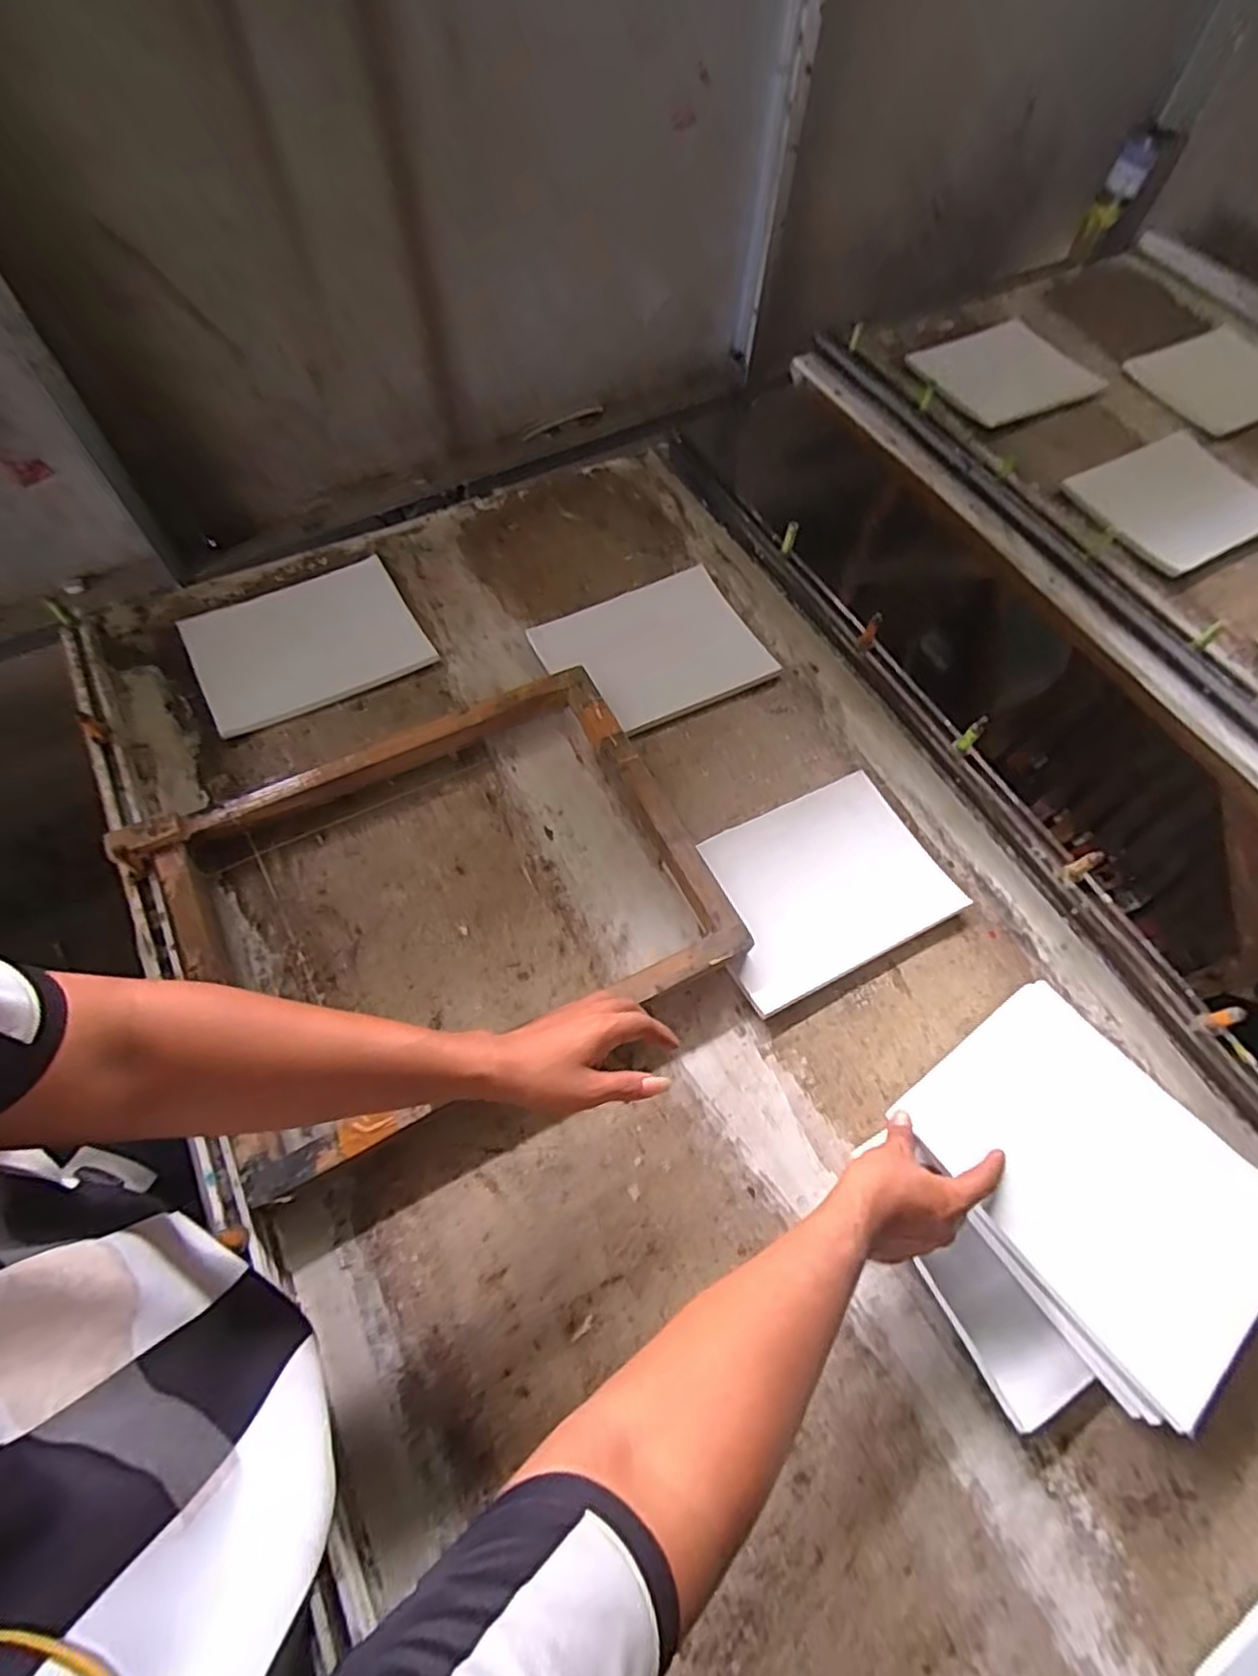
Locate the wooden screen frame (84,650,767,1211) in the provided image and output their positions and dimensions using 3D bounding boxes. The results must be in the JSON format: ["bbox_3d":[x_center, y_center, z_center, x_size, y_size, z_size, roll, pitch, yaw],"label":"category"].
[{"bbox_3d":[-0.193,0.061,0.727,0.523,0.070,0.401,-26,68,-15],"label":"wooden screen frame"}]

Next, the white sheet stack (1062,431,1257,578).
[{"bbox_3d":[0.846,-0.525,1.075,0.284,0.016,0.224,-27,65,-11],"label":"white sheet stack"}]

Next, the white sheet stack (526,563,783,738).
[{"bbox_3d":[0.030,-0.246,0.913,0.269,0.015,0.200,-24,76,-11],"label":"white sheet stack"}]

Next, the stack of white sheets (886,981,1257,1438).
[{"bbox_3d":[0.403,0.295,0.612,0.225,0.028,0.273,-35,58,-12],"label":"stack of white sheets"}]

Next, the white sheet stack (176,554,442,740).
[{"bbox_3d":[-0.415,-0.253,0.895,0.268,0.015,0.199,-27,73,-14],"label":"white sheet stack"}]

